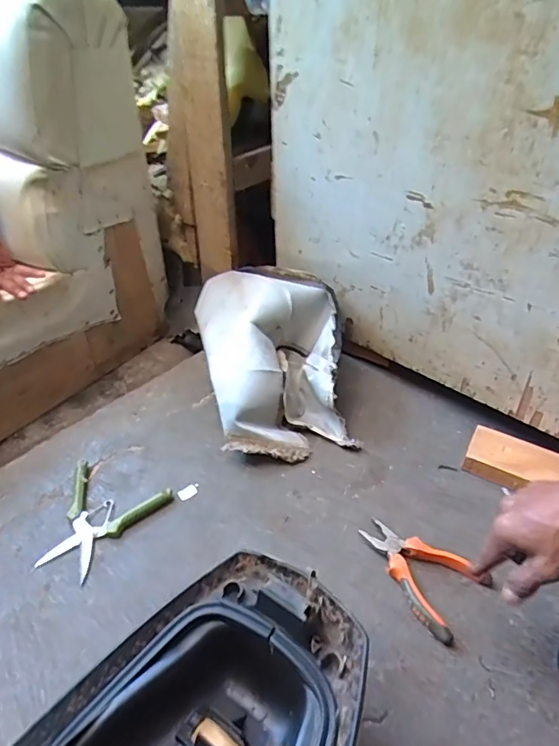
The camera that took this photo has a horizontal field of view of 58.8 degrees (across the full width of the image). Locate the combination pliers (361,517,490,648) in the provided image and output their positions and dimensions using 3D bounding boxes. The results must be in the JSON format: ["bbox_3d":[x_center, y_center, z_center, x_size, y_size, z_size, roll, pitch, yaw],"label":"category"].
[{"bbox_3d":[0.167,0.239,0.612,0.096,0.019,0.149,-31,49,-32],"label":"combination pliers"}]

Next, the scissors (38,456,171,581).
[{"bbox_3d":[-0.241,0.197,0.664,0.146,0.018,0.146,11,41,13],"label":"scissors"}]

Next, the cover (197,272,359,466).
[{"bbox_3d":[-0.018,-0.046,0.857,0.211,0.160,0.381,-9,41,-12],"label":"cover"}]

